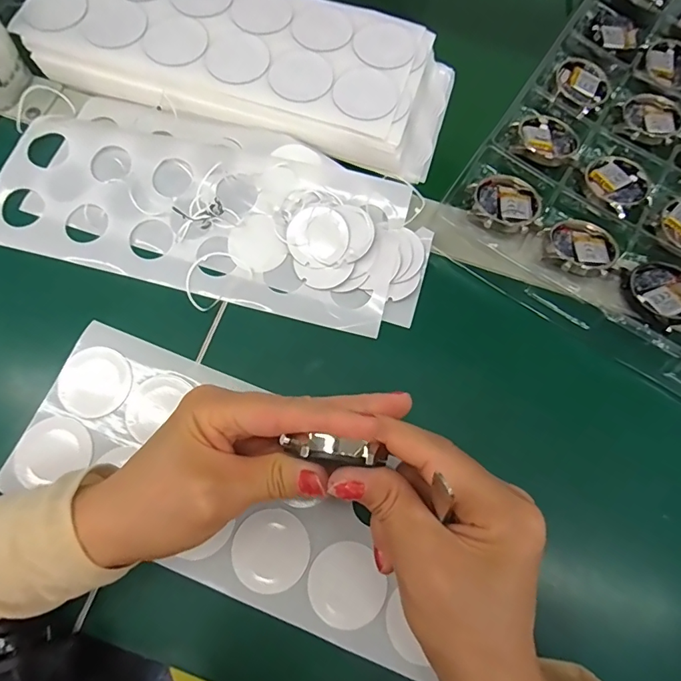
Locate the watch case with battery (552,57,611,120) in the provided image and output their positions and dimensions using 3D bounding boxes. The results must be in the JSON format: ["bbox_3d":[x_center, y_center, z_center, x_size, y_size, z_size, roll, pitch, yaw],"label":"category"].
[{"bbox_3d":[0.190,-0.200,0.366,0.042,0.004,0.052,32,75,8],"label":"watch case with battery"}]

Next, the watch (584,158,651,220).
[{"bbox_3d":[0.203,-0.115,0.337,0.044,0.008,0.045,0,73,-1],"label":"watch"}]

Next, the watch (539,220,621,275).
[{"bbox_3d":[0.162,-0.063,0.313,0.050,0.014,0.042,7,73,1],"label":"watch"}]

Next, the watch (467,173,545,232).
[{"bbox_3d":[0.114,-0.096,0.323,0.047,0.012,0.049,0,73,-1],"label":"watch"}]

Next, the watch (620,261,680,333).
[{"bbox_3d":[0.215,-0.032,0.305,0.042,0.008,0.047,-19,74,-7],"label":"watch"}]

